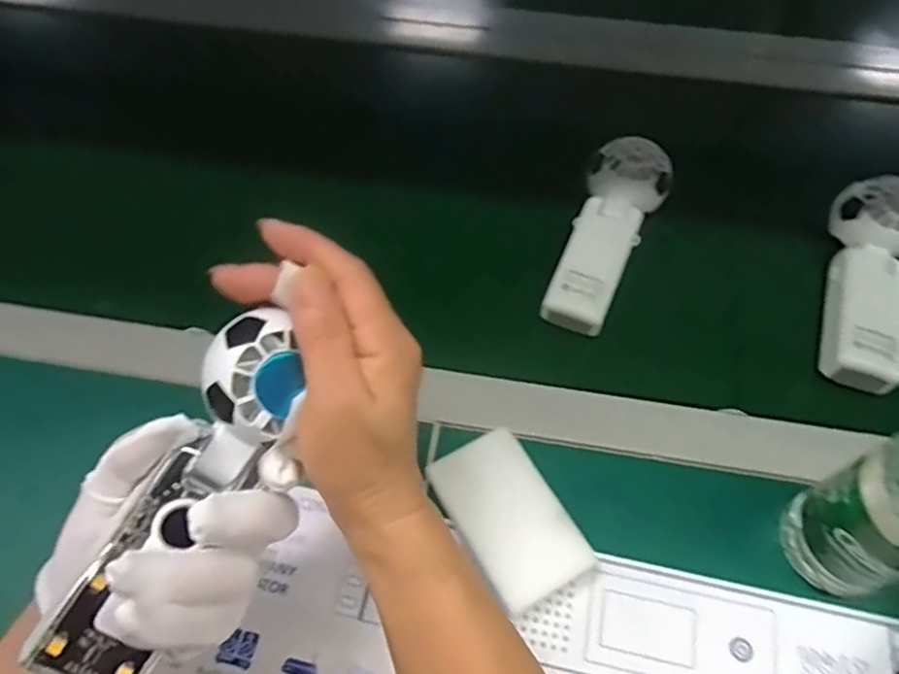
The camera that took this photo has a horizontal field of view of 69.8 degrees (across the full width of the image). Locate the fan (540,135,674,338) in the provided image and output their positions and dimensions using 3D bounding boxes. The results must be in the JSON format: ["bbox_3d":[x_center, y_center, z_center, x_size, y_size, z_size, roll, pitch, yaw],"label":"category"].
[{"bbox_3d":[0.119,-0.078,0.491,0.063,0.057,0.161,21,61,12],"label":"fan"}]

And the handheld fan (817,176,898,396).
[{"bbox_3d":[0.307,-0.044,0.463,0.057,0.049,0.161,16,60,10],"label":"handheld fan"}]

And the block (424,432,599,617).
[{"bbox_3d":[0.035,0.109,0.390,0.061,0.030,0.098,-27,62,-16],"label":"block"}]

